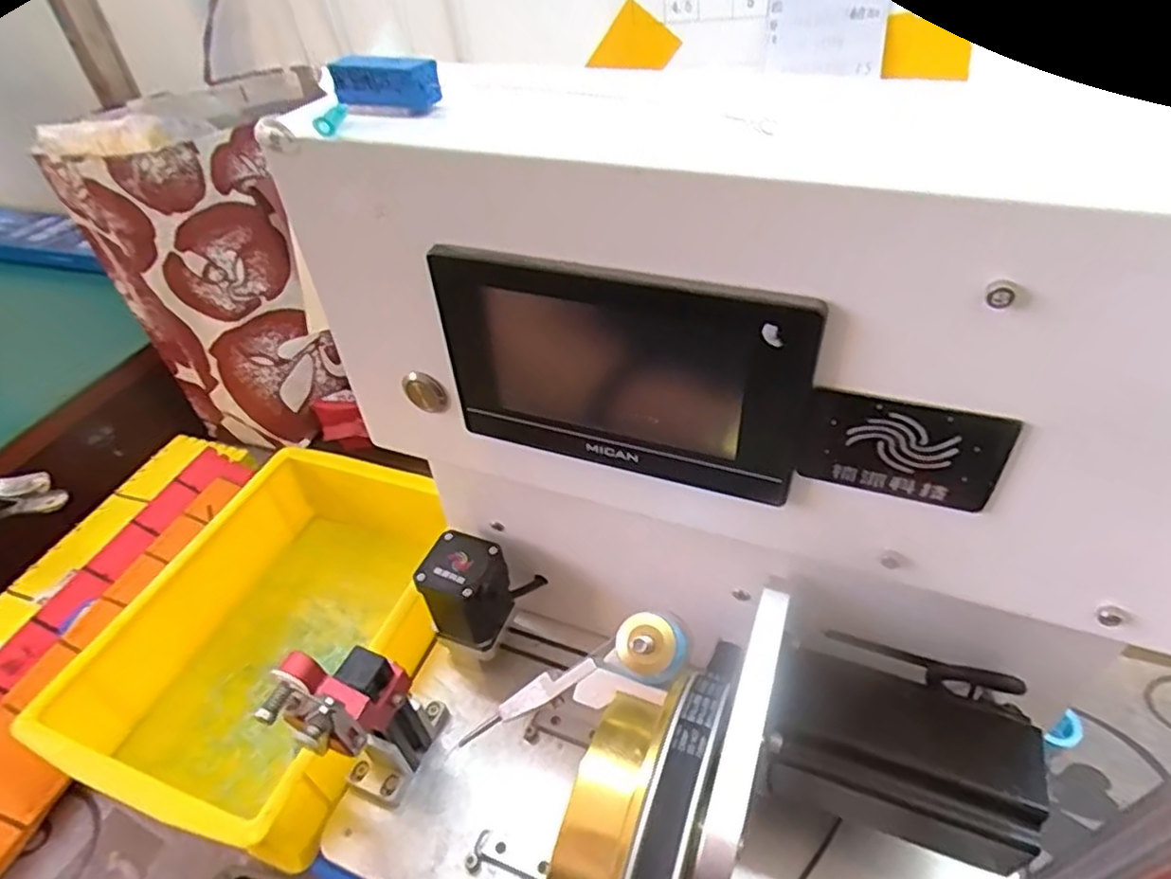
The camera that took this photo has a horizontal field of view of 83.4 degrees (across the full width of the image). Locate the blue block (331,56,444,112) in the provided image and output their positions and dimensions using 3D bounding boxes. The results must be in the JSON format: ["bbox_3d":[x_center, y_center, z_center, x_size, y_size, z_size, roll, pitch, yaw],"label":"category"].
[{"bbox_3d":[-0.071,-0.126,0.232,0.036,0.018,0.011,-8,43,-1],"label":"blue block"}]

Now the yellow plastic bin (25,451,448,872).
[{"bbox_3d":[-0.219,0.133,0.476,0.196,0.093,0.268,8,45,15],"label":"yellow plastic bin"}]

